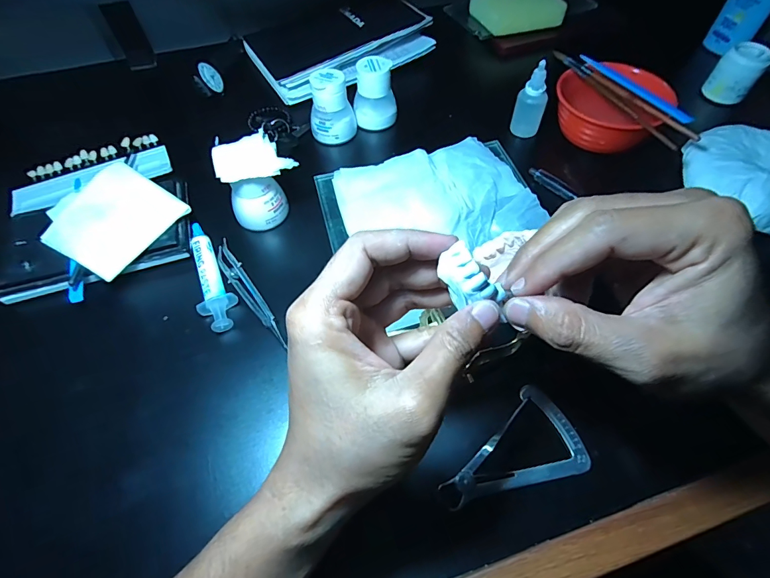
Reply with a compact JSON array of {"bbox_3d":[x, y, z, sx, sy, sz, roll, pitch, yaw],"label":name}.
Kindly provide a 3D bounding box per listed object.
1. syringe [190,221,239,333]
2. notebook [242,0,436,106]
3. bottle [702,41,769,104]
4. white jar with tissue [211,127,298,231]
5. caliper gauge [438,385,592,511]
[{"bbox_3d":[-0.150,-0.014,0.342,0.027,0.014,0.117,-22,60,-12],"label":"syringe"},{"bbox_3d":[-0.061,-0.327,0.524,0.210,0.031,0.147,-26,61,-14],"label":"notebook"},{"bbox_3d":[0.414,-0.237,0.447,0.084,0.054,0.040,25,62,16],"label":"bottle"},{"bbox_3d":[-0.113,-0.098,0.363,0.062,0.062,0.053,-23,61,-12],"label":"white jar with tissue"},{"bbox_3d":[0.083,0.102,0.270,0.095,0.009,0.060,-12,59,-6],"label":"caliper gauge"}]

